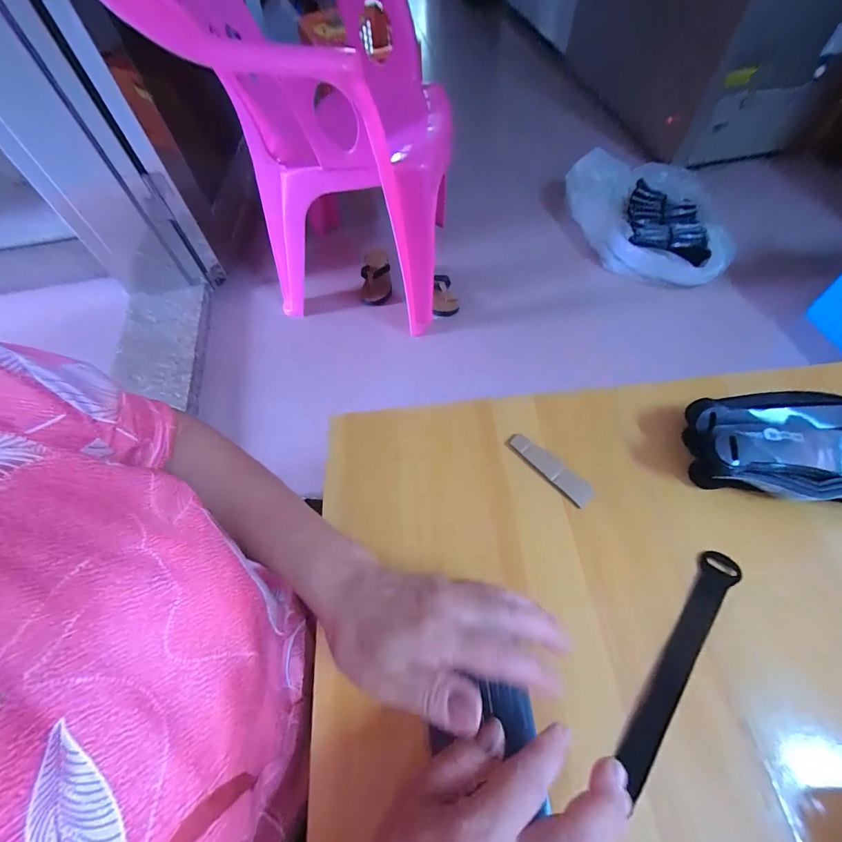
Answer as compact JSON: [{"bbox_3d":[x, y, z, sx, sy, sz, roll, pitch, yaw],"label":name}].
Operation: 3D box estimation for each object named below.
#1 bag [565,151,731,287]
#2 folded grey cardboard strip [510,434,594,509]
[{"bbox_3d":[0.733,-0.656,1.224,0.412,0.136,0.582,-17,60,-6],"label":"bag"},{"bbox_3d":[0.120,0.042,0.359,0.022,0.004,0.086,-46,67,5],"label":"folded grey cardboard strip"}]

